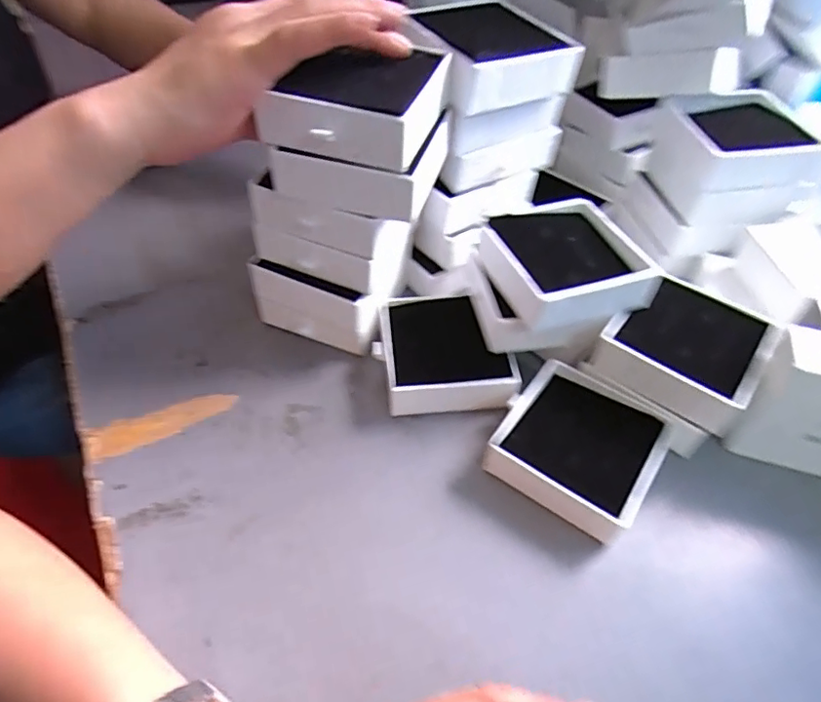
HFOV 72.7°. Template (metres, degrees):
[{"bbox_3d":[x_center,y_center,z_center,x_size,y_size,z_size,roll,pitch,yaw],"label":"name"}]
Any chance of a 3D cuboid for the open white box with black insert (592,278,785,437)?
[{"bbox_3d":[0.186,-0.002,0.370,0.094,0.035,0.091,-35,58,-27],"label":"open white box with black insert"}]

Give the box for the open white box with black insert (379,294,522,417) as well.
[{"bbox_3d":[0.024,0.001,0.406,0.086,0.037,0.093,-5,50,-6],"label":"open white box with black insert"}]

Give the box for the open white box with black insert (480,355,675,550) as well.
[{"bbox_3d":[0.107,0.062,0.360,0.090,0.033,0.091,29,55,22],"label":"open white box with black insert"}]

